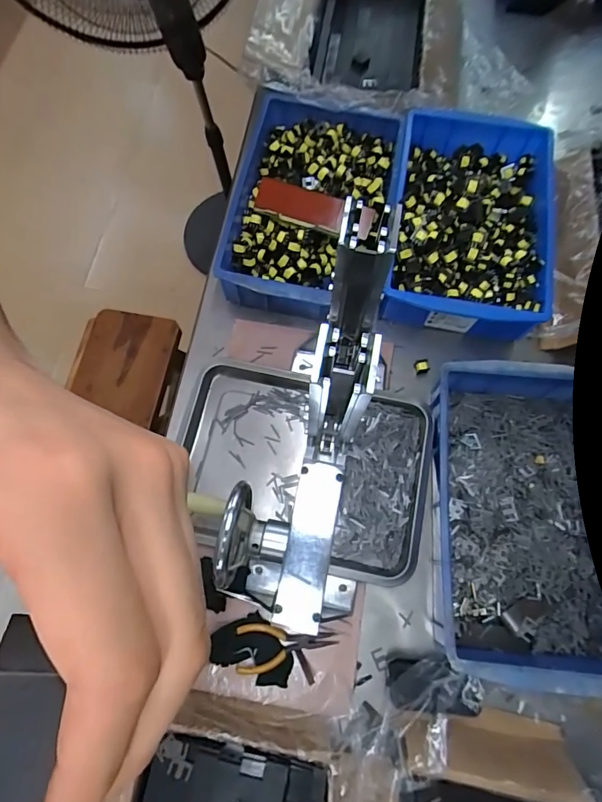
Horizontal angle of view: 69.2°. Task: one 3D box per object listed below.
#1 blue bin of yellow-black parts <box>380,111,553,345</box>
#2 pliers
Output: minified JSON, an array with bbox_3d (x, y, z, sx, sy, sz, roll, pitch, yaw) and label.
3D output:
[{"bbox_3d":[0.258,-0.280,0.669,0.233,0.129,0.345,9,72,4],"label":"blue bin of yellow-black parts"},{"bbox_3d":[-0.018,0.302,0.537,0.121,0.009,0.054,-4,72,0],"label":"pliers"}]

